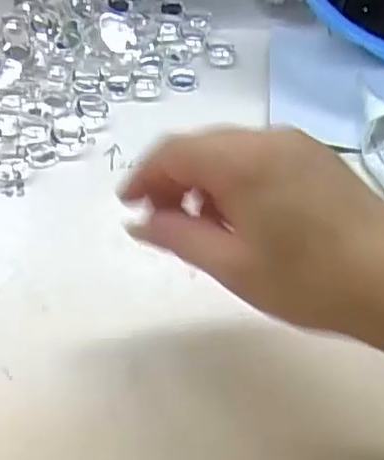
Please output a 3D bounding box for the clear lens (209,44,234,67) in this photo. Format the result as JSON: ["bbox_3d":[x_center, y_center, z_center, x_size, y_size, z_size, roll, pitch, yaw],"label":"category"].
[{"bbox_3d":[0.021,-0.122,0.452,0.017,0.004,0.022,5,51,1],"label":"clear lens"}]

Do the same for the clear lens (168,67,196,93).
[{"bbox_3d":[-0.006,-0.100,0.430,0.018,0.004,0.020,5,51,1],"label":"clear lens"}]

